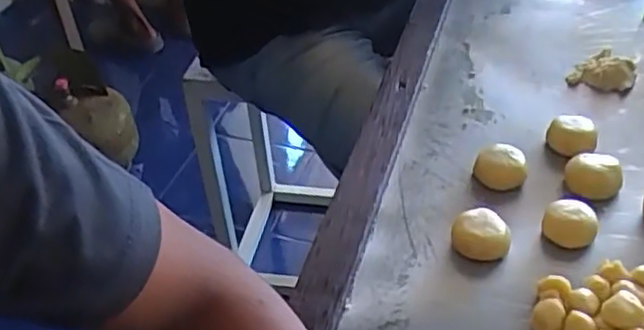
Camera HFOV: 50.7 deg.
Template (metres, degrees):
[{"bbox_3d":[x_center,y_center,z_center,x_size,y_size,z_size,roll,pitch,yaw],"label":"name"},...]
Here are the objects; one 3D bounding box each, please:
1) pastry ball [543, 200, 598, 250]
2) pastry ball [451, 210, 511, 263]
[{"bbox_3d":[0.180,0.043,0.494,0.036,0.026,0.028,14,44,22],"label":"pastry ball"},{"bbox_3d":[0.114,0.053,0.492,0.034,0.027,0.036,-3,40,3],"label":"pastry ball"}]

